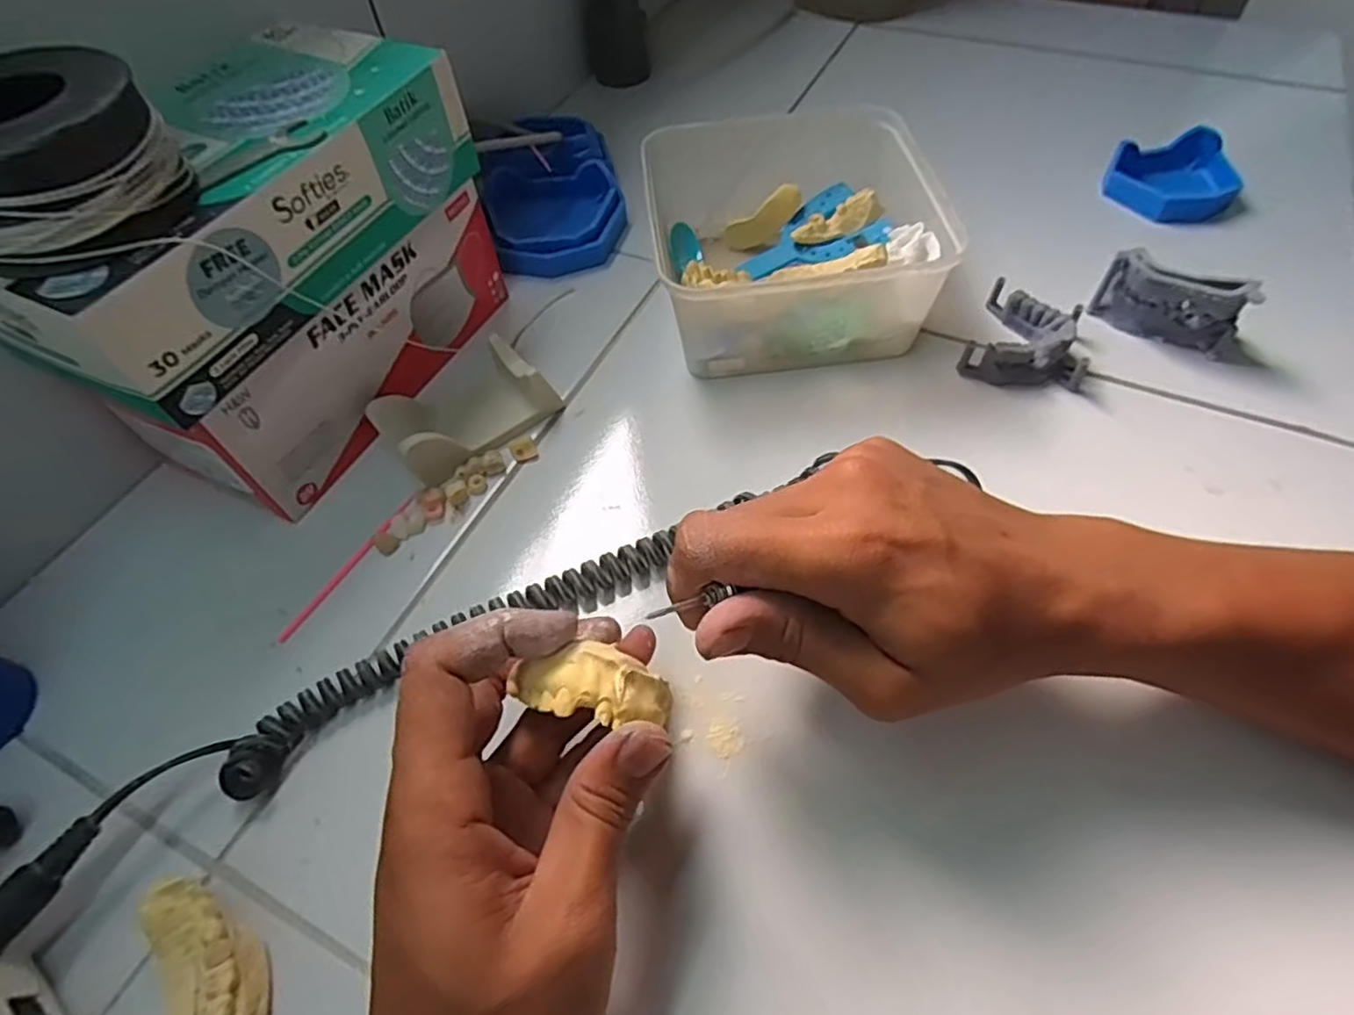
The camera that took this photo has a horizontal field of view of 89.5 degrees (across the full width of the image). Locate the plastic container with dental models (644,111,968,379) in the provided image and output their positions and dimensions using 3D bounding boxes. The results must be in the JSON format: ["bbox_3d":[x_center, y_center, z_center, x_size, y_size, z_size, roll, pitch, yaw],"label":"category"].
[{"bbox_3d":[0.067,-0.168,0.422,0.160,0.069,0.174,-4,56,1],"label":"plastic container with dental models"}]

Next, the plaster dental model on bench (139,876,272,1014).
[{"bbox_3d":[-0.162,0.164,0.237,0.031,0.023,0.069,-20,57,-10],"label":"plaster dental model on bench"}]

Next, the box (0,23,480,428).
[{"bbox_3d":[-0.202,-0.137,0.312,0.100,0.065,0.217,20,60,16],"label":"box"}]

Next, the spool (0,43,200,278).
[{"bbox_3d":[-0.224,-0.123,0.245,0.070,0.049,0.064,-2,56,2],"label":"spool"}]

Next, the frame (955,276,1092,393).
[{"bbox_3d":[0.205,-0.097,0.394,0.062,0.026,0.070,22,60,17],"label":"frame"}]

